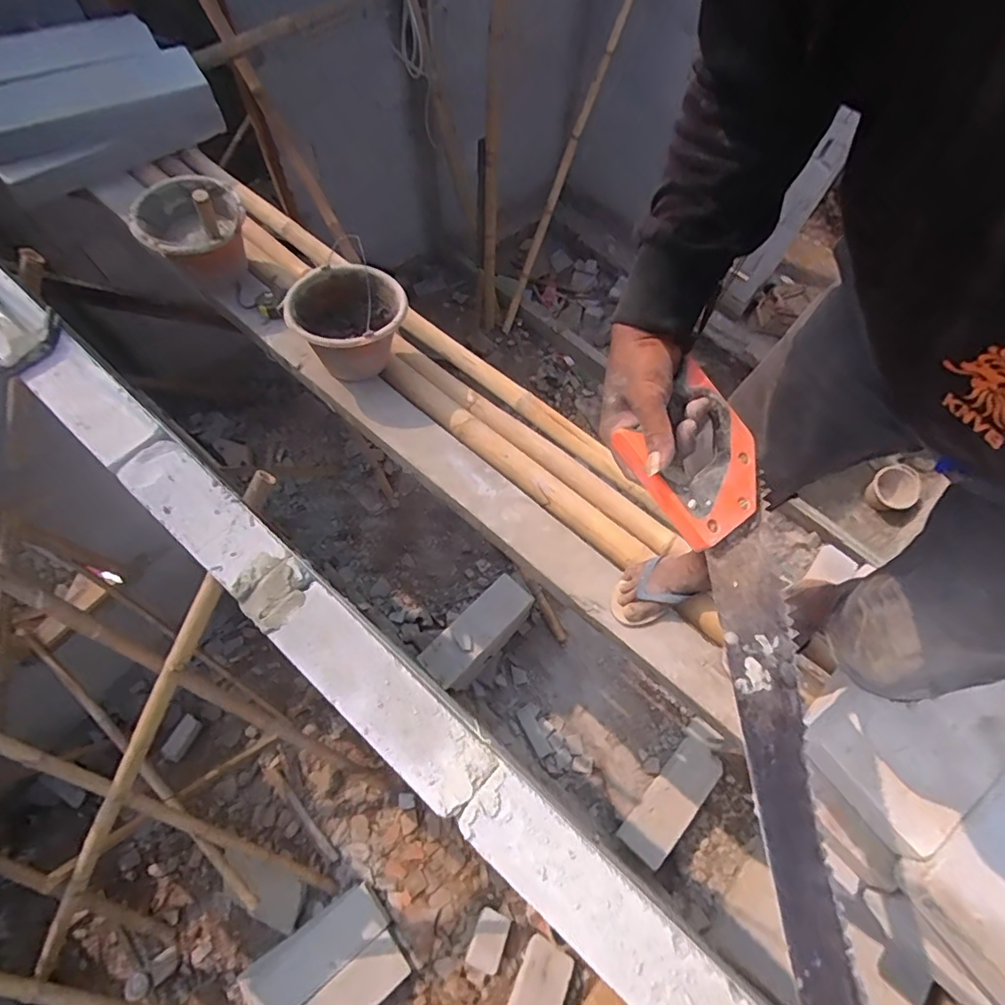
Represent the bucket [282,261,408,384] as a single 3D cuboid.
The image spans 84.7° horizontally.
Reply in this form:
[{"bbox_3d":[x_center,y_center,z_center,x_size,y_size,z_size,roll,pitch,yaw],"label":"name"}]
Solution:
[{"bbox_3d":[-0.351,-0.412,1.306,0.257,0.202,0.224,-31,73,-13],"label":"bucket"}]

